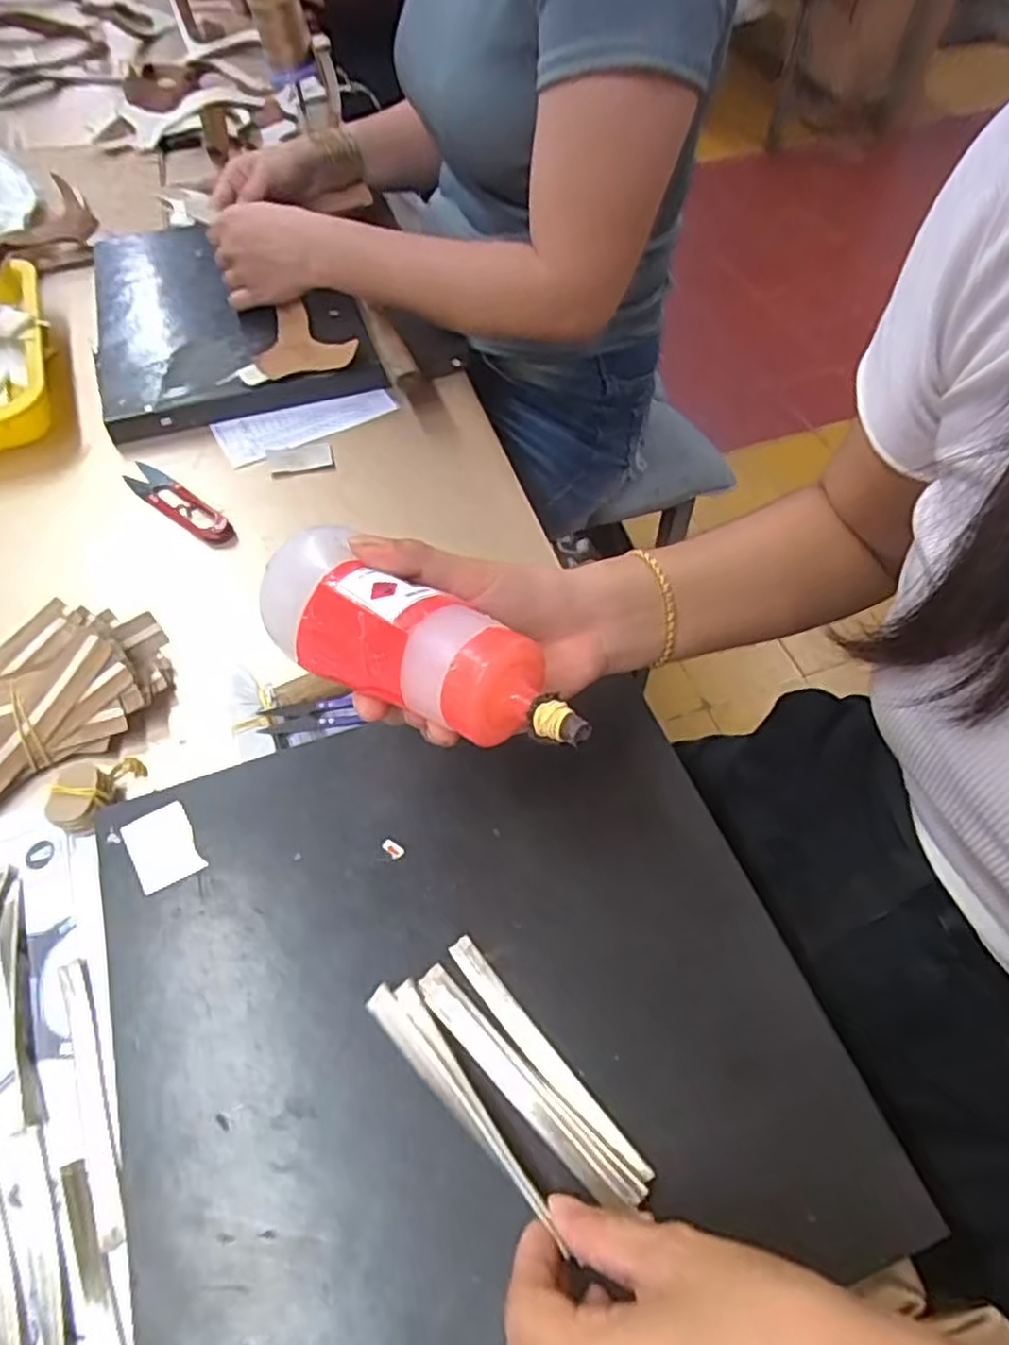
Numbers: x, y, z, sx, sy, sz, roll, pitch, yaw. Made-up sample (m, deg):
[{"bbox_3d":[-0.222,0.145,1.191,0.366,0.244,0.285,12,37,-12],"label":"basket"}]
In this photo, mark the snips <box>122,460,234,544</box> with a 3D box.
[{"bbox_3d":[-0.248,-0.134,0.538,0.119,0.016,0.031,34,63,22],"label":"snips"}]

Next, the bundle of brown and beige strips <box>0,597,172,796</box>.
[{"bbox_3d":[-0.282,0.016,0.422,0.156,0.045,0.096,-39,63,-22],"label":"bundle of brown and beige strips"}]

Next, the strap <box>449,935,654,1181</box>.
[{"bbox_3d":[0.016,0.166,0.311,0.014,0.004,0.119,-34,62,-24],"label":"strap"}]

